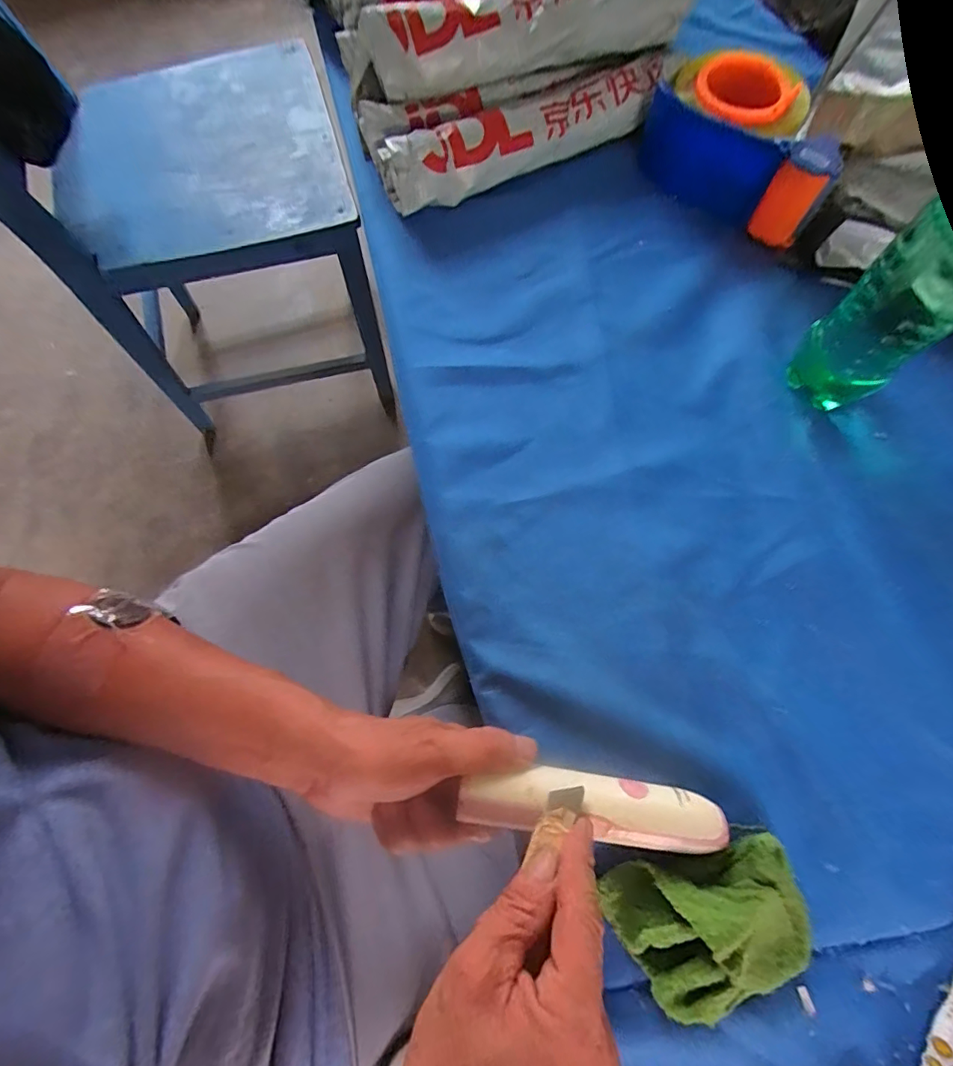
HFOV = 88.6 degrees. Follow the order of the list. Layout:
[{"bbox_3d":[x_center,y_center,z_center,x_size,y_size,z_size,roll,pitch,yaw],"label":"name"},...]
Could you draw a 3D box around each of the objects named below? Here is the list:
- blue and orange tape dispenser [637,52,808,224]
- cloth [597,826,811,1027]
[{"bbox_3d":[0.197,-0.328,0.400,0.112,0.055,0.112,29,76,10],"label":"blue and orange tape dispenser"},{"bbox_3d":[0.120,0.202,0.250,0.092,0.034,0.065,-17,73,-3],"label":"cloth"}]

